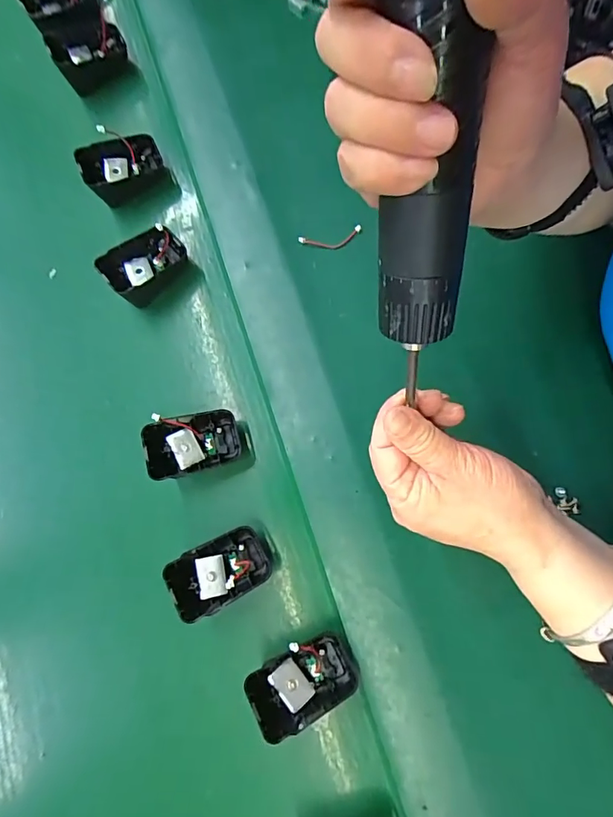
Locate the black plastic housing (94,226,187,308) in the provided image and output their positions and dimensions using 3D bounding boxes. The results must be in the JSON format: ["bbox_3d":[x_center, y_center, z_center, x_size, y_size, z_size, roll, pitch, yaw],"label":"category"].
[{"bbox_3d":[-0.136,-0.120,0.401,0.073,0.040,0.049,-34,80,-5],"label":"black plastic housing"}]

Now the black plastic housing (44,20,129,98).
[{"bbox_3d":[-0.210,-0.345,0.455,0.067,0.034,0.057,-23,79,-3],"label":"black plastic housing"}]

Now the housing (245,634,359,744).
[{"bbox_3d":[-0.001,0.183,0.309,0.070,0.023,0.042,-25,79,-3],"label":"housing"}]

